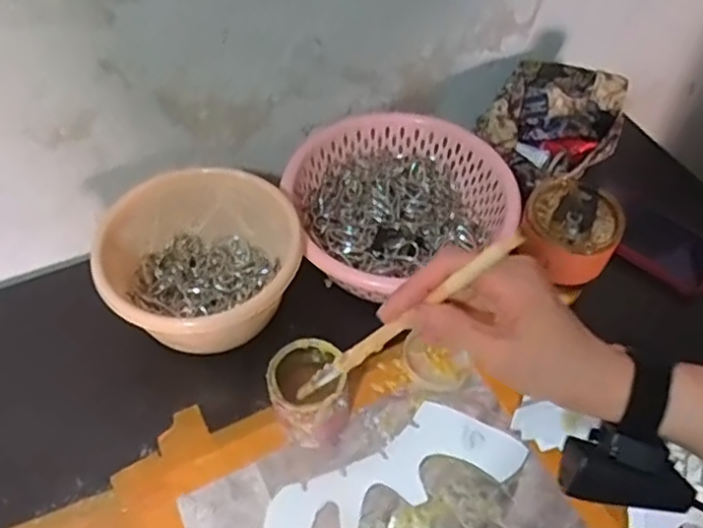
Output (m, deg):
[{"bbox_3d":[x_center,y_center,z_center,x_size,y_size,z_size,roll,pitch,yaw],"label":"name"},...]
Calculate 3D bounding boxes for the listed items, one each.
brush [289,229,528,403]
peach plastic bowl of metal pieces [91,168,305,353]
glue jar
[{"bbox_3d":[0.024,0.044,0.439,0.013,0.248,0.012,27,50,-18],"label":"brush"},{"bbox_3d":[-0.135,-0.001,0.608,0.174,0.083,0.158,-11,53,-10],"label":"peach plastic bowl of metal pieces"},{"bbox_3d":[-0.035,0.106,0.556,0.066,0.072,0.070,1,52,-1],"label":"glue jar"}]

